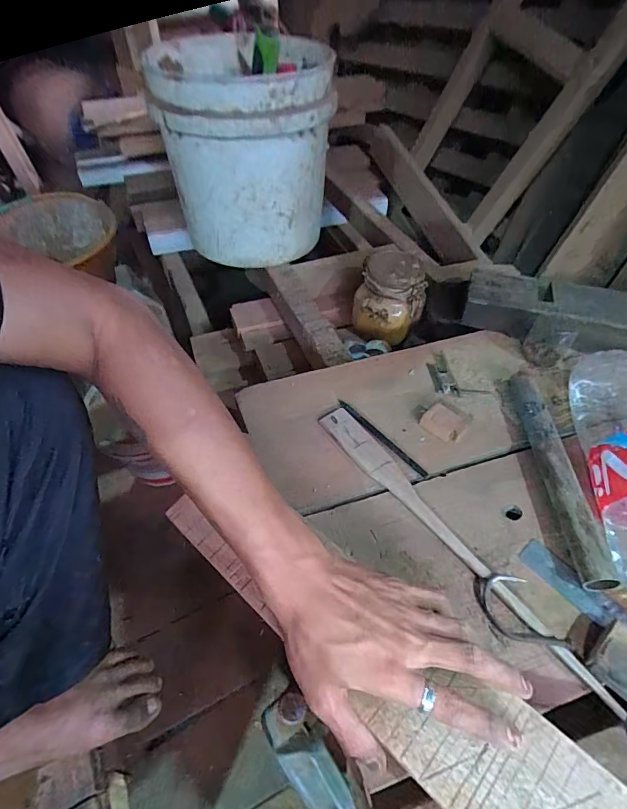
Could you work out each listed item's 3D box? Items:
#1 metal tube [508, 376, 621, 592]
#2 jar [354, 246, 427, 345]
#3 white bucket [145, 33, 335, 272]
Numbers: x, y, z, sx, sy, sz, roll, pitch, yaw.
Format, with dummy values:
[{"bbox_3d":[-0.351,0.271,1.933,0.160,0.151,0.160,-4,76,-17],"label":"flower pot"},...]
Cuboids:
[{"bbox_3d":[0.256,0.064,0.455,0.030,0.036,0.249,0,51,0],"label":"metal tube"},{"bbox_3d":[0.128,-0.184,0.721,0.110,0.124,0.110,1,49,-1],"label":"jar"},{"bbox_3d":[-0.125,-0.448,0.766,0.263,0.286,0.259,-11,50,-11],"label":"white bucket"}]

